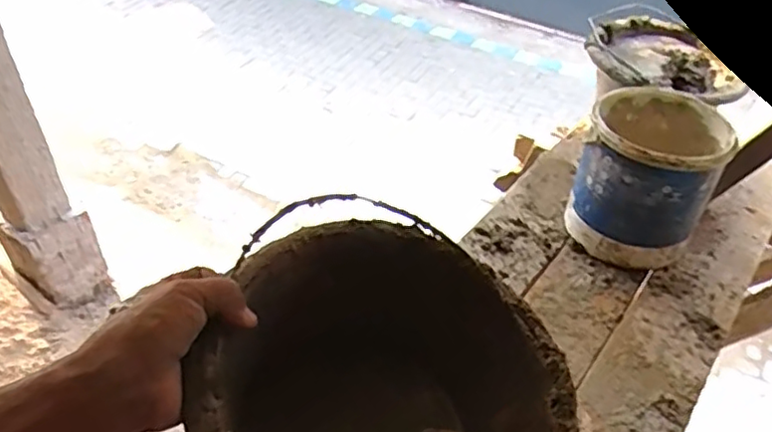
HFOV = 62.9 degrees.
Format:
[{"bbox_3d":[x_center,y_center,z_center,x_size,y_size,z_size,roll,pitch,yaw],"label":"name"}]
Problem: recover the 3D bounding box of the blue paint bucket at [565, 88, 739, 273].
[{"bbox_3d":[0.361,-0.053,0.889,0.174,0.186,0.203,18,44,14],"label":"blue paint bucket"}]

